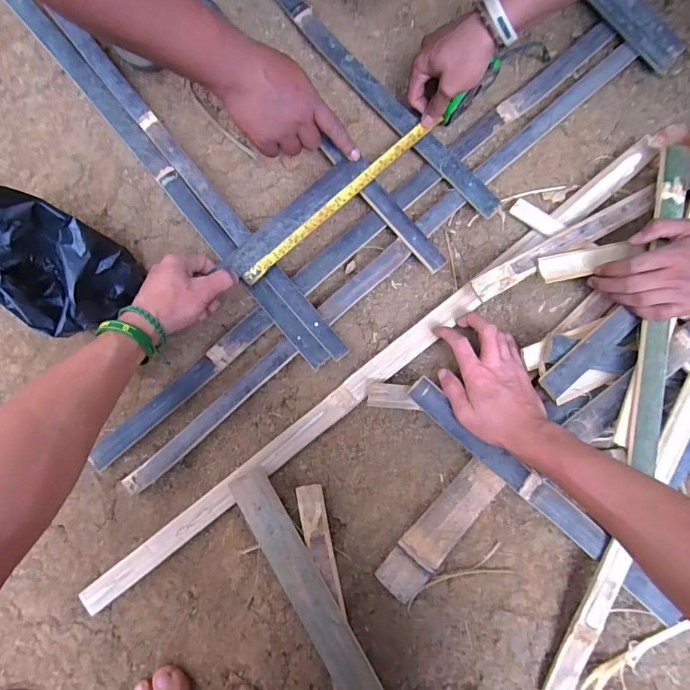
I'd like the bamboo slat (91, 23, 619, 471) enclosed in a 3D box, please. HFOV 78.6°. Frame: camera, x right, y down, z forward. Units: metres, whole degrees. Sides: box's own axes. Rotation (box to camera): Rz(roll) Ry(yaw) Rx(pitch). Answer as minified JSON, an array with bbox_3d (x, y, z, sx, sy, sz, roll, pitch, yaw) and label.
[{"bbox_3d":[0.029,-0.141,0.537,0.851,0.016,0.032,-41,86,-5],"label":"bamboo slat"}]

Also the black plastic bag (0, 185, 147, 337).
[{"bbox_3d":[-0.317,-0.086,0.403,0.121,0.200,0.118,28,83,1],"label":"black plastic bag"}]

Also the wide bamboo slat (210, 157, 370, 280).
[{"bbox_3d":[-0.061,-0.159,0.512,0.211,0.006,0.032,-41,86,-5],"label":"wide bamboo slat"}]

